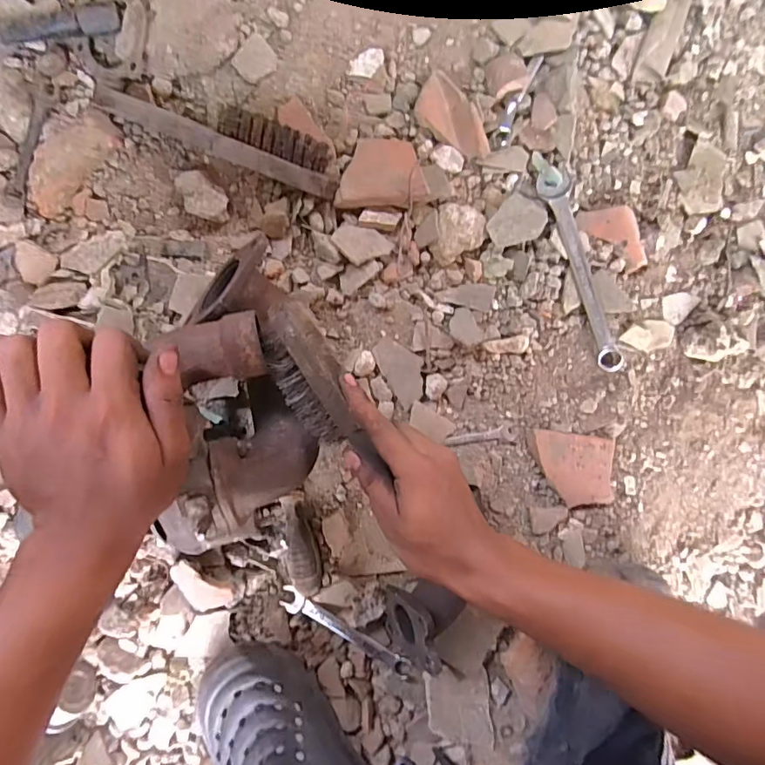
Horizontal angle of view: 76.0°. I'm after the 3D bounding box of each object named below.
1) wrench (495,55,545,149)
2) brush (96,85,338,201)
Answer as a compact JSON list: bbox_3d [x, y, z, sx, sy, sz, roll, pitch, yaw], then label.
[{"bbox_3d":[0.138,-0.288,0.493,0.017,0.016,0.099,23,88,-5],"label":"wrench"},{"bbox_3d":[-0.155,-0.239,0.466,0.241,0.036,0.050,21,88,-5],"label":"brush"}]

